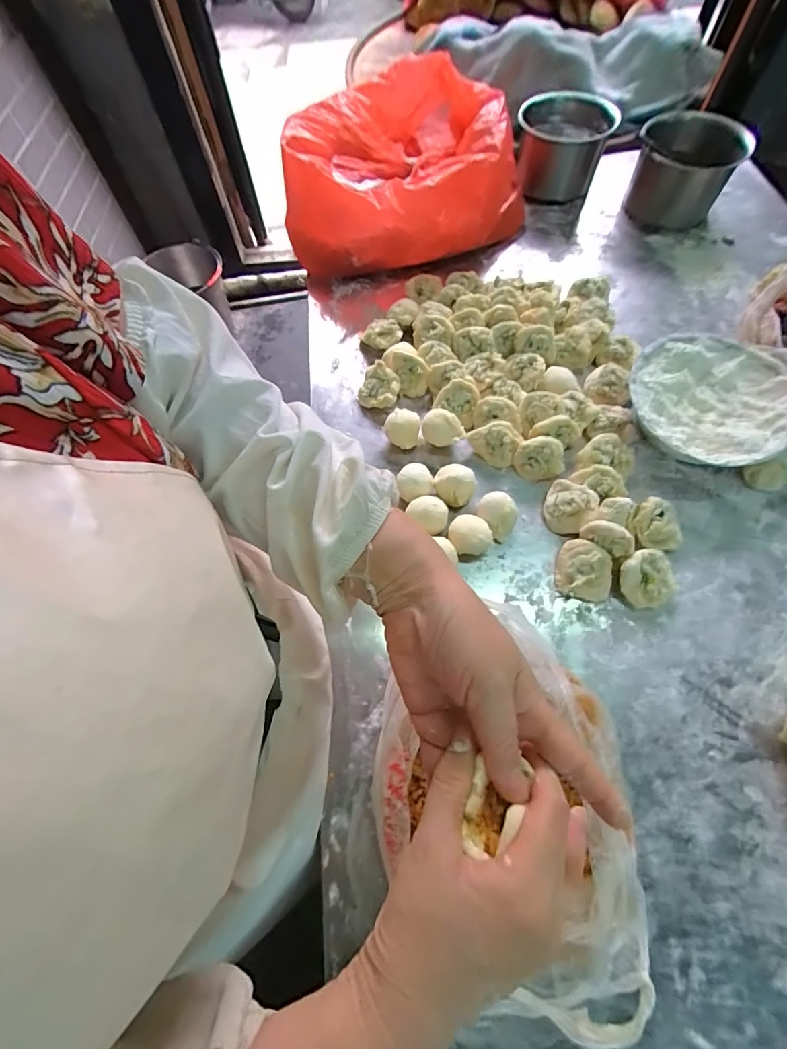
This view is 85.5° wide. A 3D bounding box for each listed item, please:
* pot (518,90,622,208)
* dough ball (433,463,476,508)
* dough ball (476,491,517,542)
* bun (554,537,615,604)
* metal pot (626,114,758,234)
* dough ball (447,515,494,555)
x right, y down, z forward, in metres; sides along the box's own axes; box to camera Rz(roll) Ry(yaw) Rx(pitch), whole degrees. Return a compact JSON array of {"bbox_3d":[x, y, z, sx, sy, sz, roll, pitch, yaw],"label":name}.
[{"bbox_3d":[0.274,-0.618,0.706,0.139,0.106,0.153,12,66,9],"label":"pot"},{"bbox_3d":[0.069,-0.043,0.485,0.044,0.037,0.036,13,67,9],"label":"dough ball"},{"bbox_3d":[0.114,-0.009,0.469,0.035,0.039,0.043,-34,68,-12],"label":"dough ball"},{"bbox_3d":[0.200,0.048,0.443,0.054,0.029,0.058,11,66,8],"label":"bun"},{"bbox_3d":[0.447,-0.552,0.661,0.133,0.103,0.154,17,67,11],"label":"metal pot"},{"bbox_3d":[0.081,0.014,0.461,0.045,0.037,0.044,-1,65,3],"label":"dough ball"}]

